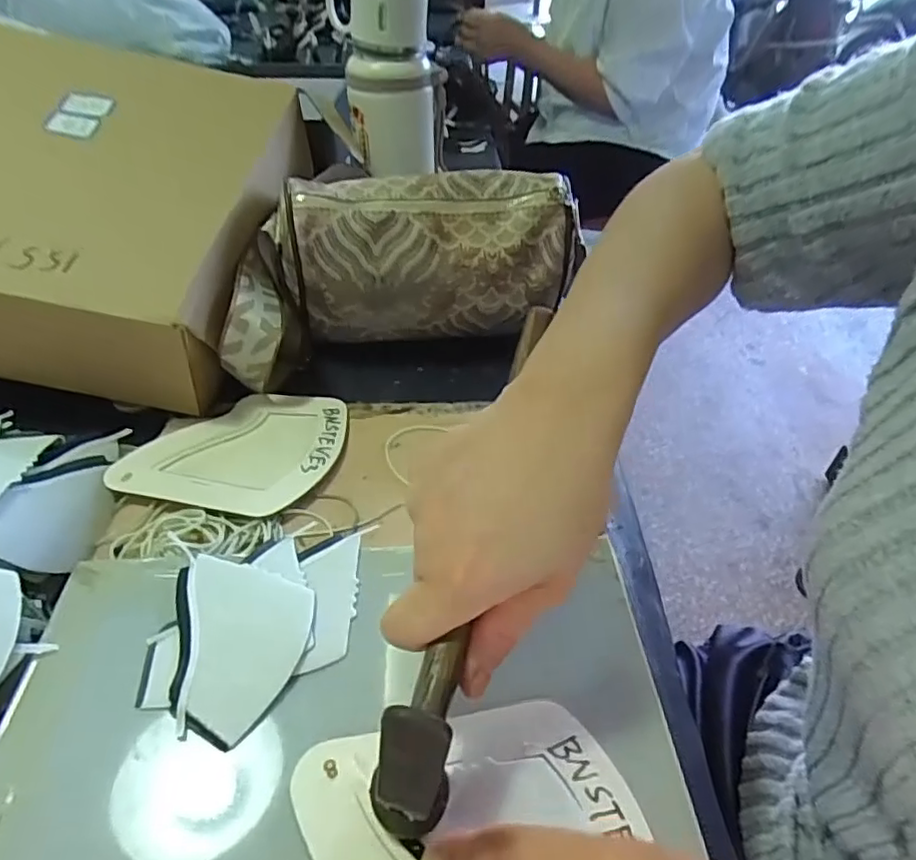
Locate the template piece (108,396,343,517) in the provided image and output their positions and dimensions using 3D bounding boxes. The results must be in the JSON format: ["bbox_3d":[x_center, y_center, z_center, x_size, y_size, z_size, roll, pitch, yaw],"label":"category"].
[{"bbox_3d":[-0.146,0.009,0.416,0.125,0.004,0.118,10,40,7],"label":"template piece"}]

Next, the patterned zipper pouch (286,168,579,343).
[{"bbox_3d":[-0.023,-0.143,0.508,0.232,0.118,0.076,-4,43,-8],"label":"patterned zipper pouch"}]

